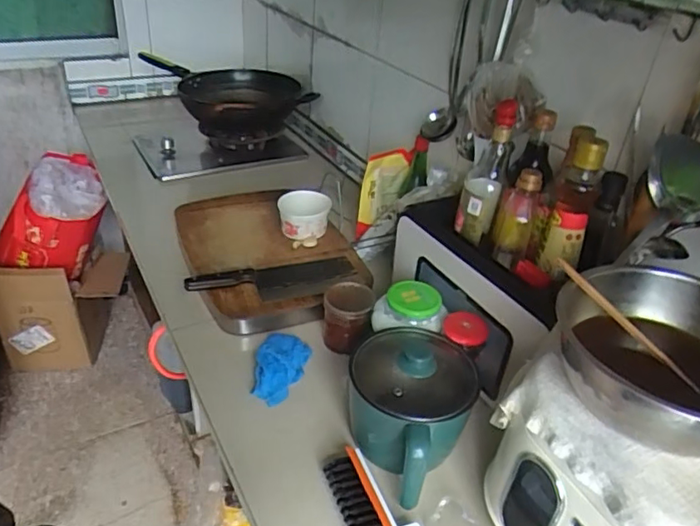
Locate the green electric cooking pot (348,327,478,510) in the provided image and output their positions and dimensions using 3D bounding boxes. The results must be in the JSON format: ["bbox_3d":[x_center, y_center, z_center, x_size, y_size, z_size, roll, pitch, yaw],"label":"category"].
[{"bbox_3d":[0.079,0.189,0.742,0.158,0.162,0.212,8,33,4],"label":"green electric cooking pot"}]

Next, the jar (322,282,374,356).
[{"bbox_3d":[-0.004,0.091,0.920,0.081,0.078,0.090,5,33,1],"label":"jar"}]

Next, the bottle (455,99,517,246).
[{"bbox_3d":[0.201,-0.134,0.832,0.060,0.198,0.063,13,34,13],"label":"bottle"}]

